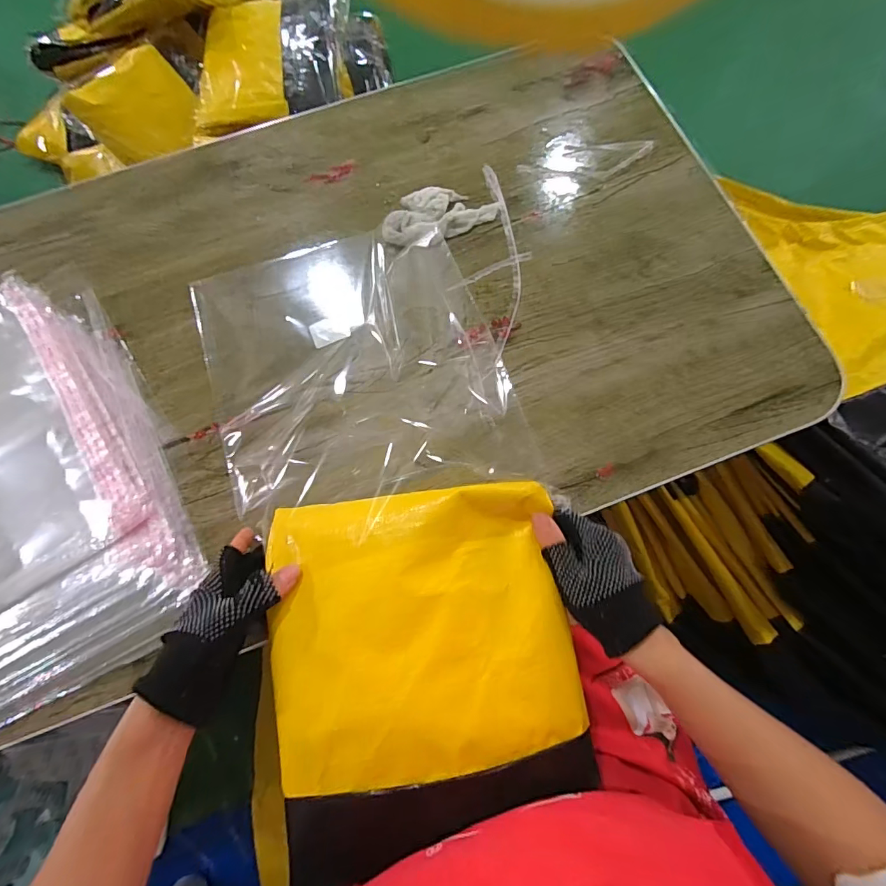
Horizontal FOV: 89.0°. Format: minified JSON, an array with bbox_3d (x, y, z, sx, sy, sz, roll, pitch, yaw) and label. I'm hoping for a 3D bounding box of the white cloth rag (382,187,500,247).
[{"bbox_3d":[-0.005,-0.268,0.523,0.133,0.019,0.066,-16,75,-4],"label":"white cloth rag"}]

